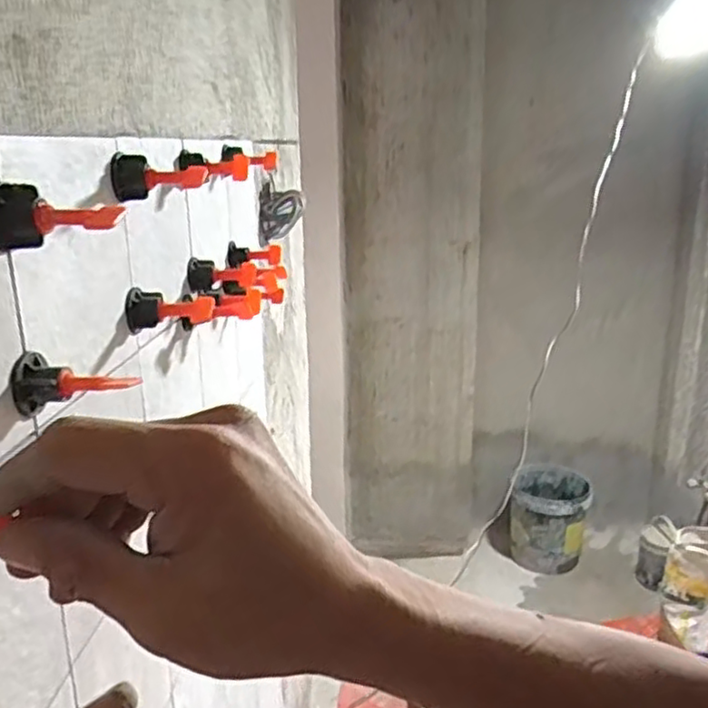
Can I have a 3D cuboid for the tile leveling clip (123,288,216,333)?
[{"bbox_3d":[-0.131,-0.033,0.504,0.060,0.024,0.025,-3,16,-9],"label":"tile leveling clip"}]

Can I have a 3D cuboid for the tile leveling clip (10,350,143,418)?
[{"bbox_3d":[-0.140,0.017,0.355,0.058,0.029,0.028,4,17,15],"label":"tile leveling clip"}]

